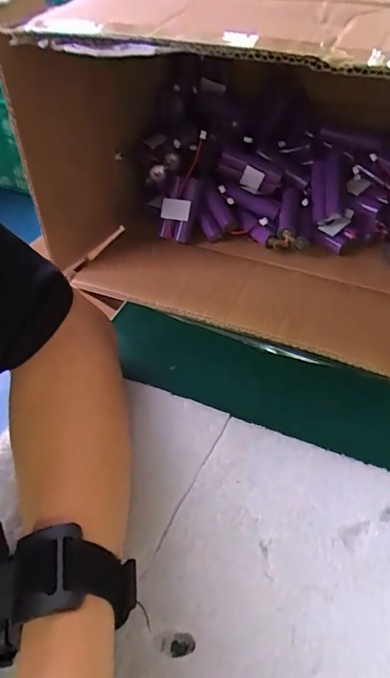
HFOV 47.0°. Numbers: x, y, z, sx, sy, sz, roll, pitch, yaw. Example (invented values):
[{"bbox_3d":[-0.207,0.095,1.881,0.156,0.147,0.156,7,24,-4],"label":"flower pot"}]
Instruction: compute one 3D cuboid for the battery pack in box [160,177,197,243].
[{"bbox_3d":[-0.018,-0.135,0.469,0.031,0.066,0.018,28,25,25],"label":"battery pack in box"}]

